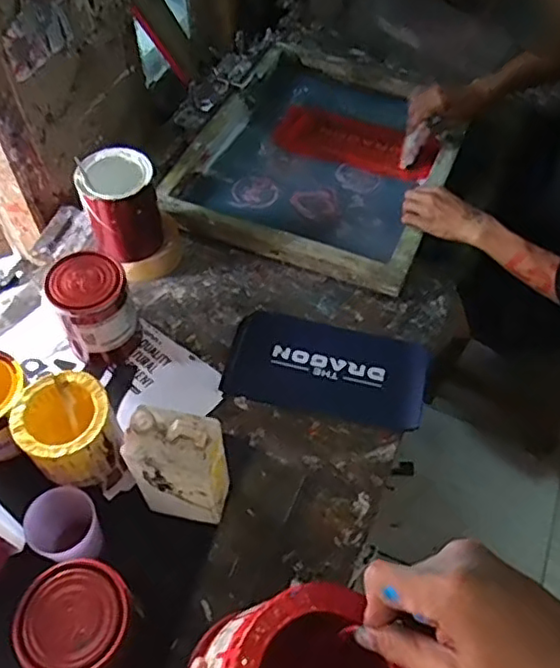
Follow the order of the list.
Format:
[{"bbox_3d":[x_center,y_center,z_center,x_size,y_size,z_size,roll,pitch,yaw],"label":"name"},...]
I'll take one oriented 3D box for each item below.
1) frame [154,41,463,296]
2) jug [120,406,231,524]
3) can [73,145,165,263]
[{"bbox_3d":[0.092,-0.365,1.186,0.450,0.049,0.587,19,57,13],"label":"frame"},{"bbox_3d":[-0.113,0.153,0.717,0.095,0.203,0.064,10,56,8],"label":"jug"},{"bbox_3d":[-0.243,-0.197,0.962,0.111,0.139,0.099,-16,56,-10],"label":"can"}]

